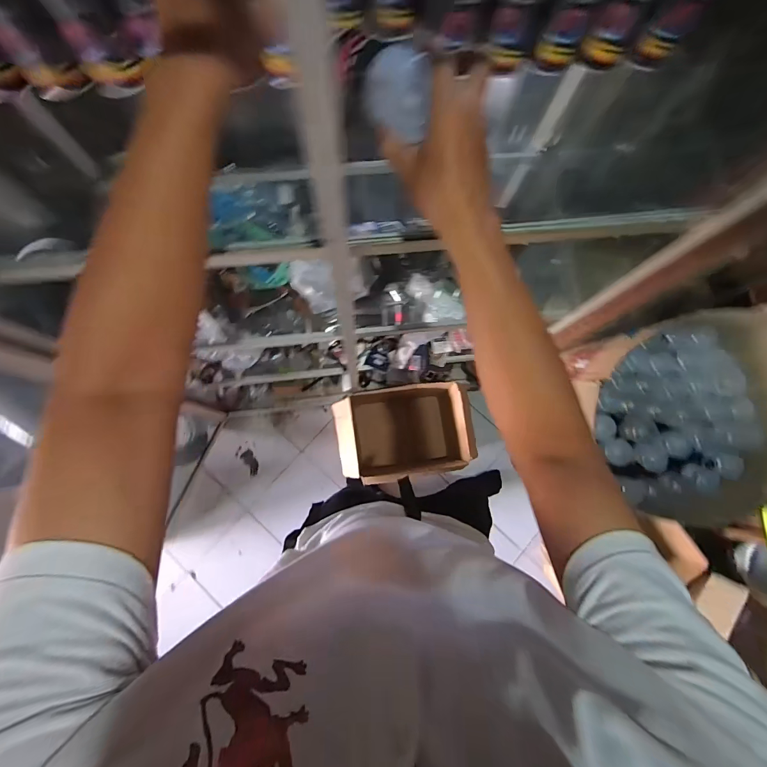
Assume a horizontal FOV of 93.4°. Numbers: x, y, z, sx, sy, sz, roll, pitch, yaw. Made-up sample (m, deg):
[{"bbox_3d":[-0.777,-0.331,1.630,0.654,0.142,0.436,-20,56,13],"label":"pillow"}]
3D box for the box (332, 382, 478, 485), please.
[{"bbox_3d":[0.059,0.190,1.350,0.437,0.350,0.325,-9,82,-3],"label":"box"}]

